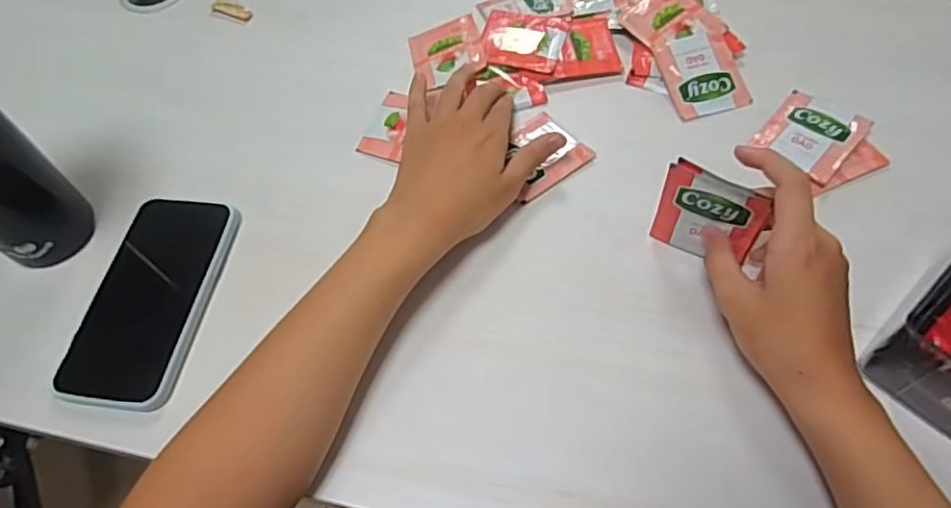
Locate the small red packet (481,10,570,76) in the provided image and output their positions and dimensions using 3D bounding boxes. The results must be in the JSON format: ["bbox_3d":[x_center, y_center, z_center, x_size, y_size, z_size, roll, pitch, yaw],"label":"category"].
[{"bbox_3d":[0.043,-0.191,0.550,0.073,0.012,0.065,8,60,9],"label":"small red packet"}]

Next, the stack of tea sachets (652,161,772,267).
[{"bbox_3d":[0.157,-0.025,0.414,0.067,0.068,0.017,25,64,18],"label":"stack of tea sachets"}]

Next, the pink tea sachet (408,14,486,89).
[{"bbox_3d":[-0.026,-0.185,0.558,0.063,0.006,0.072,-19,58,6],"label":"pink tea sachet"}]

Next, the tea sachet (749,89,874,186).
[{"bbox_3d":[0.265,-0.095,0.484,0.065,0.007,0.078,35,67,27],"label":"tea sachet"}]

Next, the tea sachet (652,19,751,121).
[{"bbox_3d":[0.192,-0.159,0.522,0.063,0.008,0.088,-16,75,-3],"label":"tea sachet"}]

